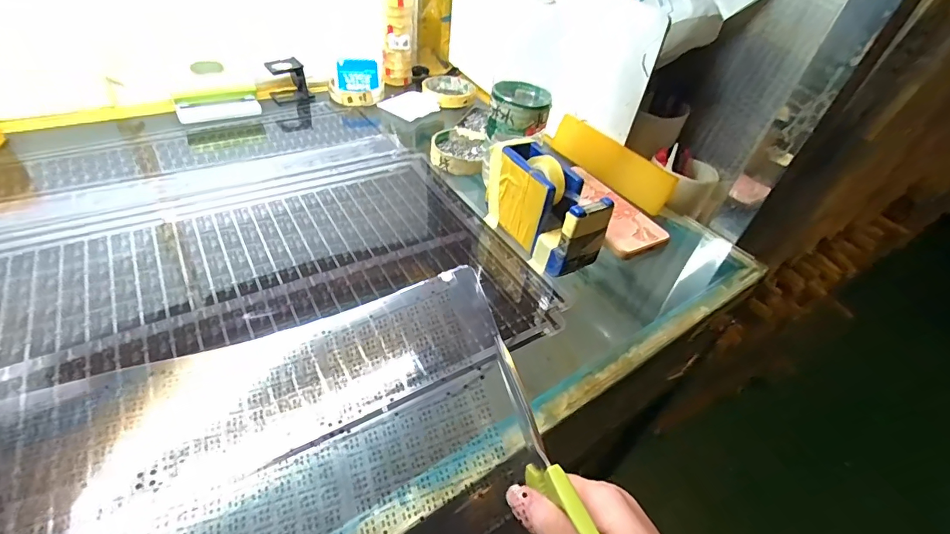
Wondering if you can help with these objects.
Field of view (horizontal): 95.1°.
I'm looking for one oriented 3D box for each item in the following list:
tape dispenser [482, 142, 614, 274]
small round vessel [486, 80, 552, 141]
[{"bbox_3d":[0.064,-0.061,0.429,0.052,0.079,0.136,-19,49,-25],"label":"tape dispenser"},{"bbox_3d":[0.049,-0.172,0.474,0.064,0.044,0.073,10,42,2],"label":"small round vessel"}]

